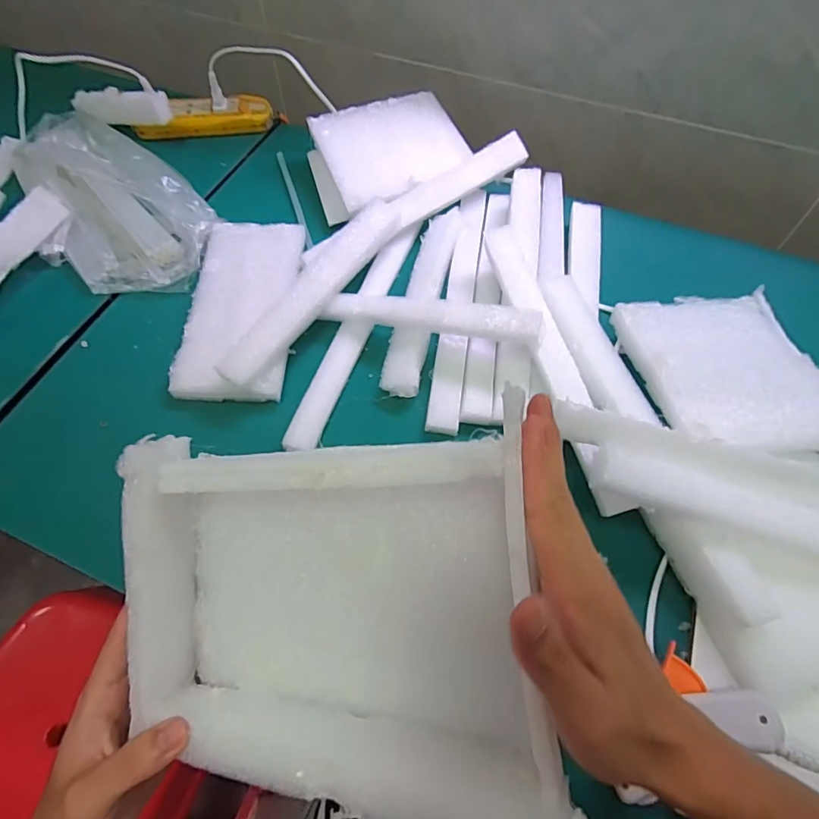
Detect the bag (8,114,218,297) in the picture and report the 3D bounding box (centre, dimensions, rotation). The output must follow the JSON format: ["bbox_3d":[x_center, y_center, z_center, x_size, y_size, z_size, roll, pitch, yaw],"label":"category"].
[{"bbox_3d":[-0.354,-0.255,0.570,0.173,0.042,0.336,-34,66,-17],"label":"bag"}]

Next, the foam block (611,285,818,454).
[{"bbox_3d":[0.284,-0.037,0.437,0.161,0.021,0.177,-2,50,-7],"label":"foam block"}]

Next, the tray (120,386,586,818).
[{"bbox_3d":[-0.040,0.103,0.244,0.209,0.052,0.178,-9,84,18],"label":"tray"}]

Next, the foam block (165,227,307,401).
[{"bbox_3d":[-0.171,-0.107,0.502,0.102,0.018,0.215,0,61,0],"label":"foam block"}]

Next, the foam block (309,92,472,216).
[{"bbox_3d":[-0.021,-0.321,0.599,0.167,0.017,0.145,-21,73,-11],"label":"foam block"}]

